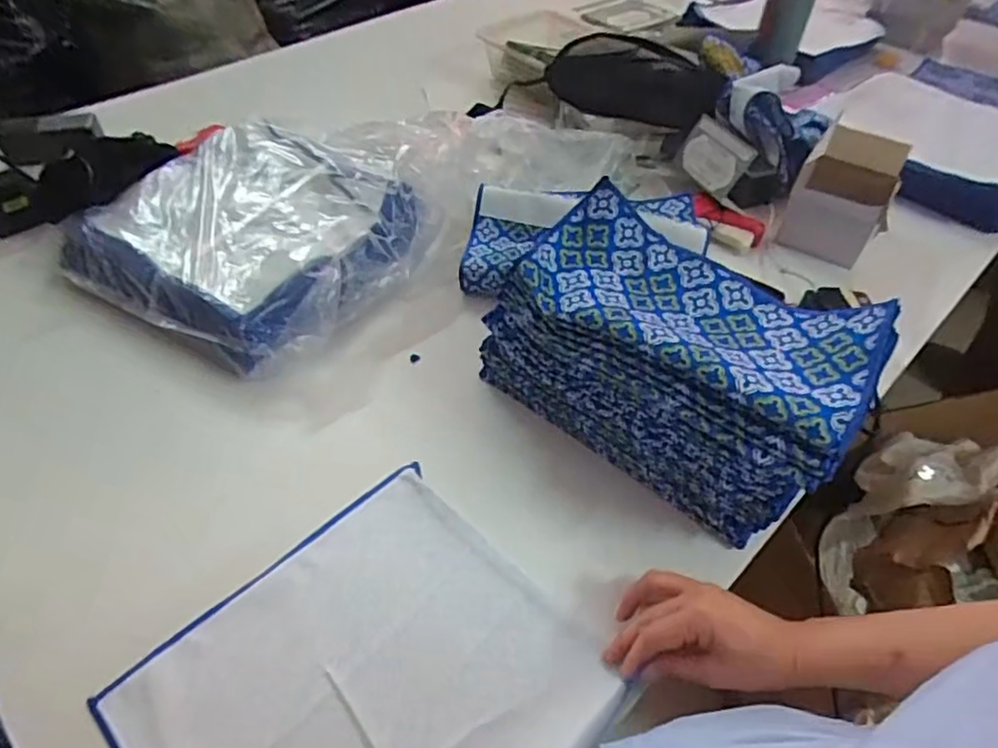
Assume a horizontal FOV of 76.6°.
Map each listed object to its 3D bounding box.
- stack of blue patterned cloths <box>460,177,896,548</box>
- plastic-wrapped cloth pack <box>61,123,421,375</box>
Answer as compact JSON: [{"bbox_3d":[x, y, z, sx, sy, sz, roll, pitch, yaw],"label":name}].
[{"bbox_3d":[0.150,-0.010,0.569,0.297,0.176,0.143,34,55,25],"label":"stack of blue patterned cloths"},{"bbox_3d":[-0.284,-0.175,0.746,0.351,0.056,0.332,26,52,20],"label":"plastic-wrapped cloth pack"}]

